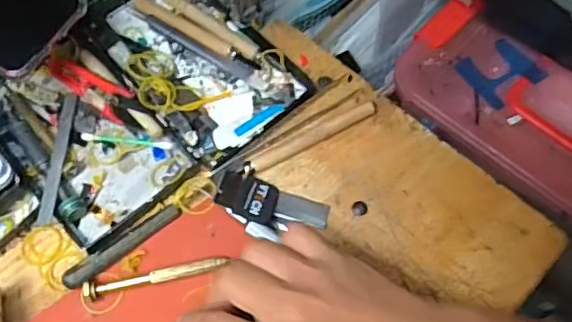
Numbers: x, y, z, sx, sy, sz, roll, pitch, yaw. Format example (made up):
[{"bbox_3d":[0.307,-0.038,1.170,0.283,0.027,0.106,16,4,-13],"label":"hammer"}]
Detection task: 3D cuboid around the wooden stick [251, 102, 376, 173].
[{"bbox_3d":[0.022,-0.019,0.422,0.103,0.007,0.011,-27,66,-12],"label":"wooden stick"}]

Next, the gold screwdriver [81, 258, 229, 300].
[{"bbox_3d":[-0.084,0.076,0.369,0.092,0.006,0.011,-11,64,-4],"label":"gold screwdriver"}]

